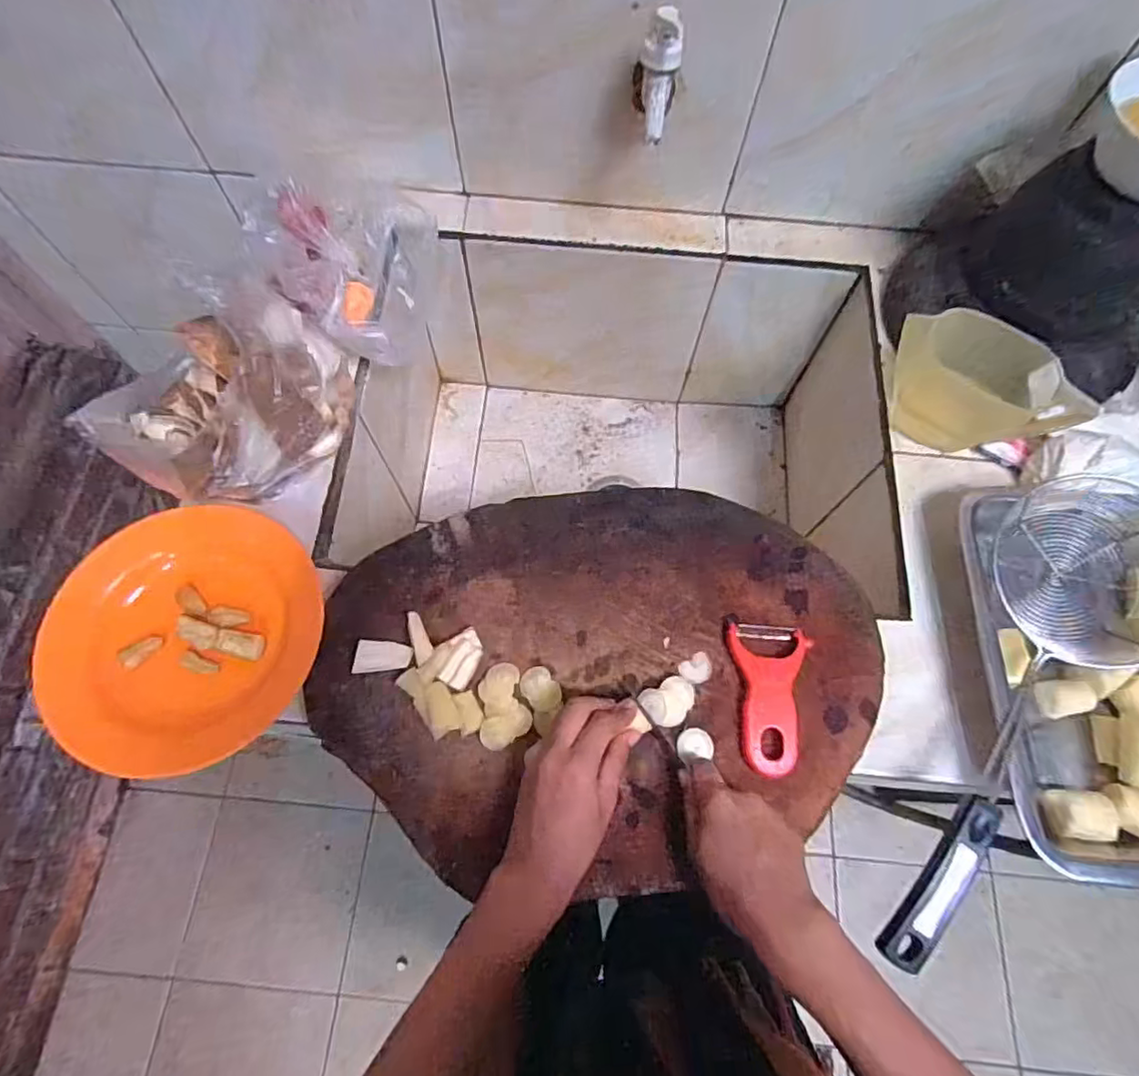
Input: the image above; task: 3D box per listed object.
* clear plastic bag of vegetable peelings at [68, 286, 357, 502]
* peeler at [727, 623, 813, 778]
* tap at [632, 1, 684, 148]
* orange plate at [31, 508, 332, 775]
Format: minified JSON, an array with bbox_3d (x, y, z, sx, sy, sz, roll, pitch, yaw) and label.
[{"bbox_3d":[-0.266,-0.116,0.490,0.173,0.142,0.113,-32,73,-13],"label":"clear plastic bag of vegetable peelings"},{"bbox_3d":[0.153,0.123,0.462,0.059,0.015,0.111,6,68,1],"label":"peeler"},{"bbox_3d":[0.075,-0.398,0.514,0.038,0.080,0.089,8,68,2],"label":"tap"},{"bbox_3d":[-0.305,0.077,0.473,0.199,0.043,0.196,0,68,-1],"label":"orange plate"}]

